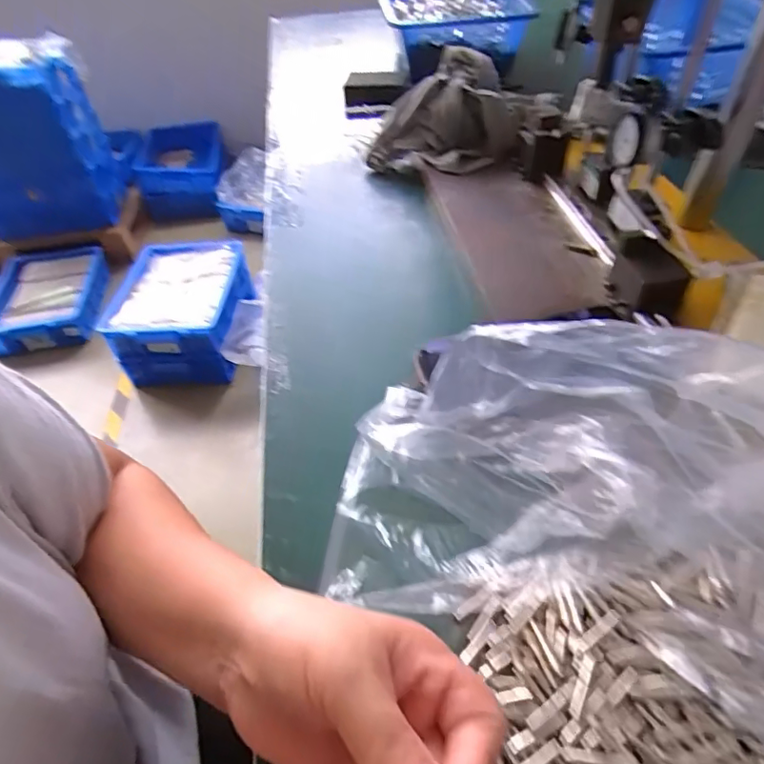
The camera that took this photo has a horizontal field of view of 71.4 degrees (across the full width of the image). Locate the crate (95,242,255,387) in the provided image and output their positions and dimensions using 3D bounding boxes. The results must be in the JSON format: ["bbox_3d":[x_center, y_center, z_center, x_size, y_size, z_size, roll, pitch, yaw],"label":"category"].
[{"bbox_3d":[-0.582,-0.208,1.567,0.346,0.188,0.433,-6,46,0],"label":"crate"}]

